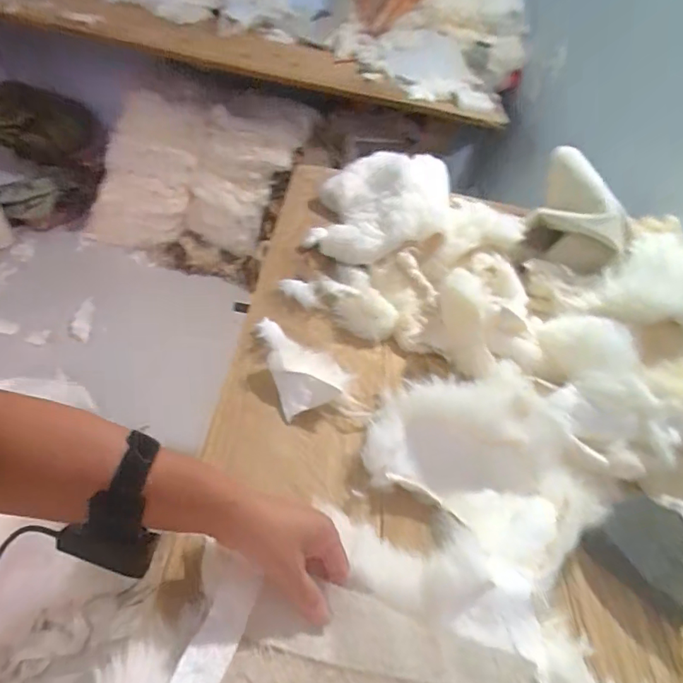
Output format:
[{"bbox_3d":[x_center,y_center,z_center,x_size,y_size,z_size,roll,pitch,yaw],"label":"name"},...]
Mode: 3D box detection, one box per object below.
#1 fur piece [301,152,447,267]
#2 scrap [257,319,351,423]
[{"bbox_3d":[0.069,-0.239,0.828,0.225,0.095,0.254,16,41,1],"label":"fur piece"},{"bbox_3d":[-0.053,0.021,0.597,0.082,0.033,0.138,-11,47,-26],"label":"scrap"}]

